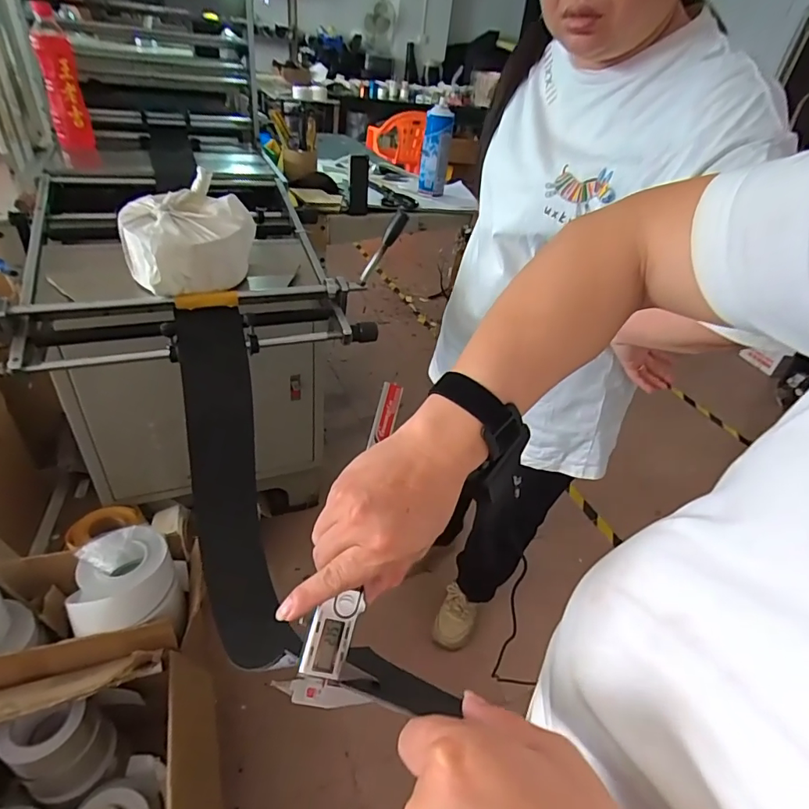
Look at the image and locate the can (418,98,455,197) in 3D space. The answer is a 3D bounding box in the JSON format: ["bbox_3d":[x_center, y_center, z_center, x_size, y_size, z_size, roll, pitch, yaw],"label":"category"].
[{"bbox_3d":[0.072,-0.578,1.114,0.066,0.181,0.058,8,36,1],"label":"can"}]

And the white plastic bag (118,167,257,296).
[{"bbox_3d":[-0.284,-0.223,0.658,0.169,0.098,0.185,-19,44,-31],"label":"white plastic bag"}]

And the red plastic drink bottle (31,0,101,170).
[{"bbox_3d":[-0.650,-0.596,0.929,0.064,0.243,0.067,-15,42,-28],"label":"red plastic drink bottle"}]

